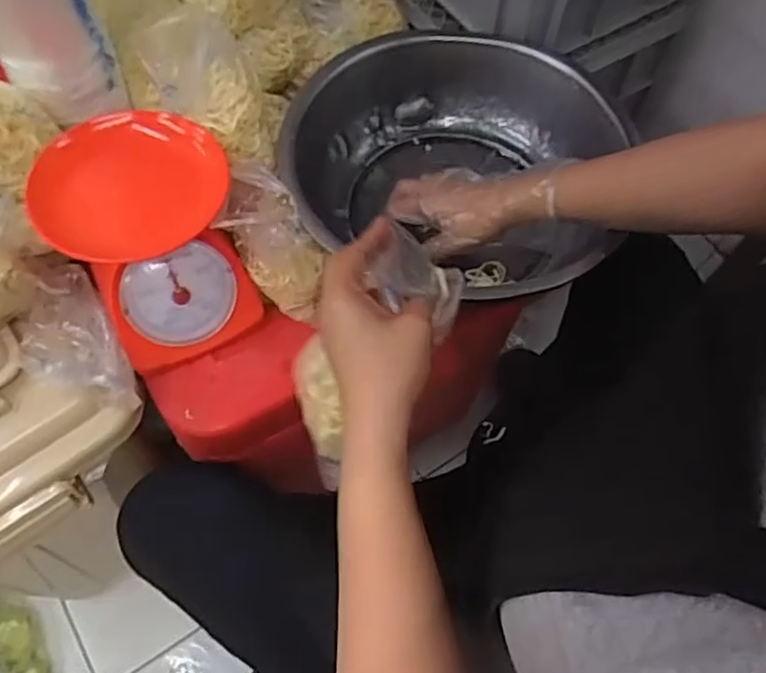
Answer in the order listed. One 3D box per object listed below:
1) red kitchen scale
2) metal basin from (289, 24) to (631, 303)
[{"bbox_3d":[-0.215,-0.089,0.611,0.146,0.165,0.157,-26,66,-16],"label":"red kitchen scale"},{"bbox_3d":[0.064,-0.170,0.711,0.322,0.128,0.329,2,61,-3],"label":"metal basin"}]

